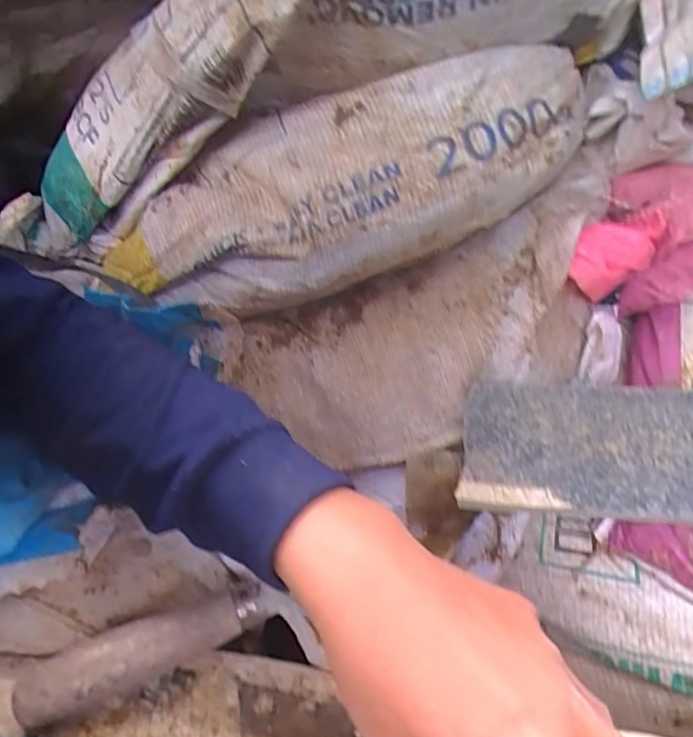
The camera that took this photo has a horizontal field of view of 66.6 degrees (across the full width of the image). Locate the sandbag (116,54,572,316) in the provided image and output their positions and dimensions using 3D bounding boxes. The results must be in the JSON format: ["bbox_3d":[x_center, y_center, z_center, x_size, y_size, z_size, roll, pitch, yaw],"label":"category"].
[{"bbox_3d":[0.002,-0.113,0.325,0.330,0.086,0.093,-18,38,8],"label":"sandbag"}]

